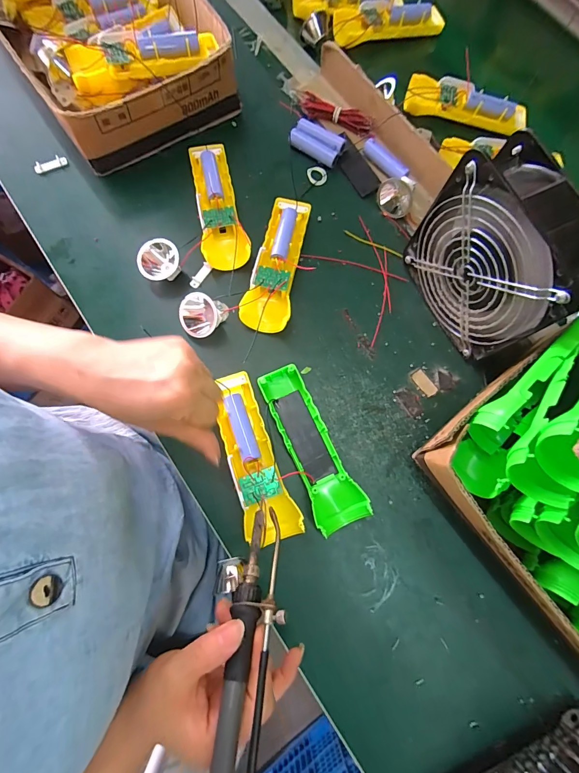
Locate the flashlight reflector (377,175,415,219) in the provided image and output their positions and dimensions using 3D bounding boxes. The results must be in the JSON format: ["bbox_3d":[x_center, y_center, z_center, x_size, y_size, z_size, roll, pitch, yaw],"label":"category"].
[{"bbox_3d":[0.125,-0.224,0.403,0.044,0.021,0.043,7,112,-21],"label":"flashlight reflector"}]

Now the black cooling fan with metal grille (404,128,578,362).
[{"bbox_3d":[0.190,-0.113,0.322,0.063,0.148,0.145,-29,79,-8],"label":"black cooling fan with metal grille"}]

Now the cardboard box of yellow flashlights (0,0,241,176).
[{"bbox_3d":[-0.249,-0.469,0.422,0.219,0.087,0.410,-33,79,-9],"label":"cardboard box of yellow flashlights"}]

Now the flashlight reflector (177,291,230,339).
[{"bbox_3d":[-0.087,-0.073,0.360,0.047,0.040,0.038,-24,78,-7],"label":"flashlight reflector"}]

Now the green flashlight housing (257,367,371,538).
[{"bbox_3d":[0.019,0.059,0.338,0.047,0.026,0.162,-25,78,-7],"label":"green flashlight housing"}]

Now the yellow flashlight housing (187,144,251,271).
[{"bbox_3d":[-0.081,-0.212,0.396,0.049,0.032,0.160,-10,77,-4],"label":"yellow flashlight housing"}]

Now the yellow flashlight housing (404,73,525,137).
[{"bbox_3d":[0.233,-0.374,0.455,0.157,0.022,0.049,11,76,1],"label":"yellow flashlight housing"}]

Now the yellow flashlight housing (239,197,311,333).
[{"bbox_3d":[-0.014,-0.138,0.382,0.048,0.034,0.161,10,76,1],"label":"yellow flashlight housing"}]

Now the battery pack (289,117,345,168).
[{"bbox_3d":[0.035,-0.305,0.428,0.064,0.017,0.036,25,77,5],"label":"battery pack"}]

